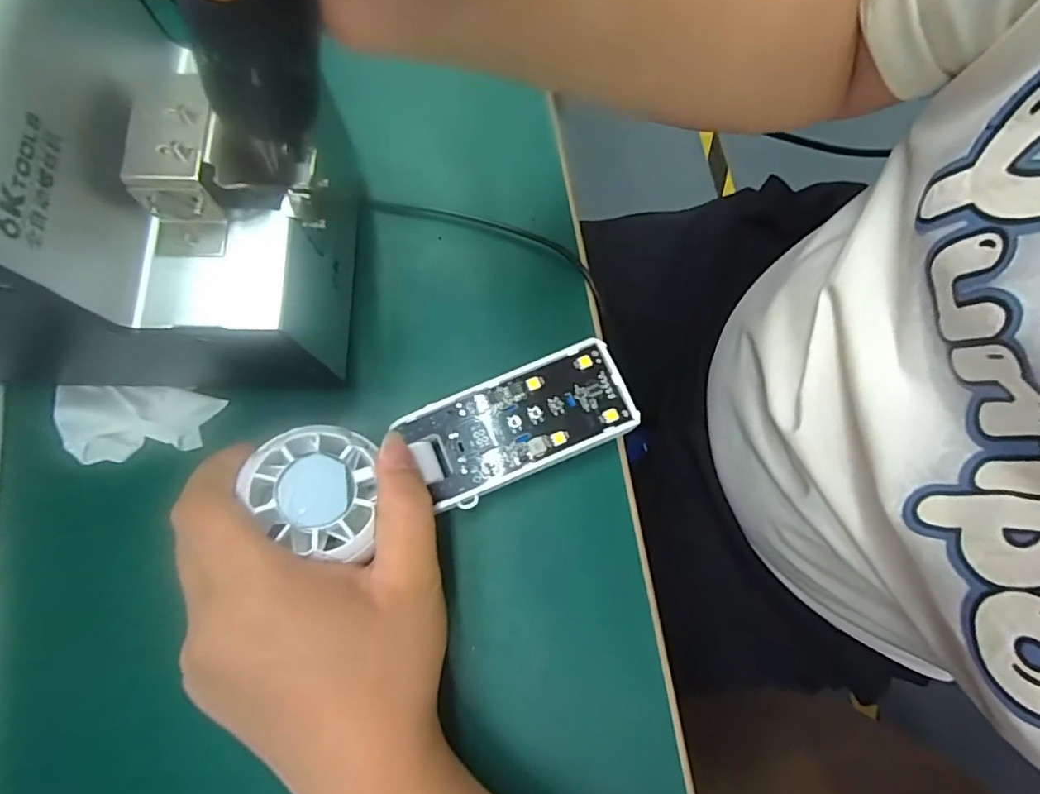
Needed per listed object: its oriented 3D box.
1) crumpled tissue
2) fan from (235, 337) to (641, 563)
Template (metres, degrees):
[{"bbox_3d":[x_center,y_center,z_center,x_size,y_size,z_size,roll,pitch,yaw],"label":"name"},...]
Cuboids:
[{"bbox_3d":[-0.184,0.012,0.264,0.074,0.014,0.036,-1,77,1],"label":"crumpled tissue"},{"bbox_3d":[-0.027,0.020,0.233,0.155,0.028,0.050,-18,77,-21],"label":"fan"}]

